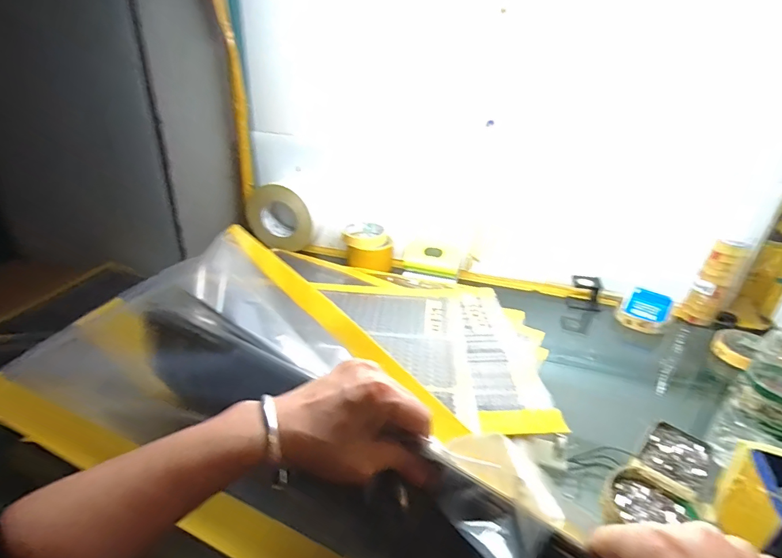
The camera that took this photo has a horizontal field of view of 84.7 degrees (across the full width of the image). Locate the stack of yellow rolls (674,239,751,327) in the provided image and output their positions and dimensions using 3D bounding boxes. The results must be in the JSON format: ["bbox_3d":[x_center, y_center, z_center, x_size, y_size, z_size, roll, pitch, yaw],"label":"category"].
[{"bbox_3d":[0.534,0.004,0.713,0.050,0.144,0.056,-22,37,-38],"label":"stack of yellow rolls"}]

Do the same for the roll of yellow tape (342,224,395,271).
[{"bbox_3d":[-0.045,-0.064,0.851,0.095,0.065,0.079,-2,28,-9],"label":"roll of yellow tape"}]

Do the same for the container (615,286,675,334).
[{"bbox_3d":[0.415,0.052,0.704,0.078,0.053,0.044,25,35,35],"label":"container"}]

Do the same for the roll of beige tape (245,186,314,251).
[{"bbox_3d":[-0.221,-0.123,0.893,0.135,0.135,0.082,20,32,28],"label":"roll of beige tape"}]

